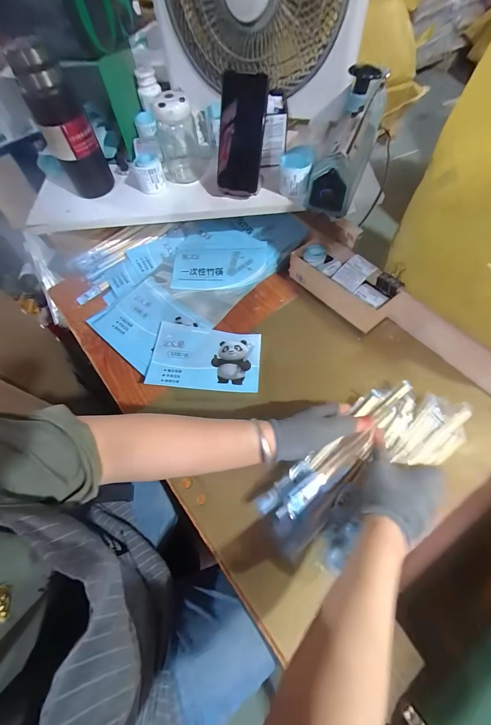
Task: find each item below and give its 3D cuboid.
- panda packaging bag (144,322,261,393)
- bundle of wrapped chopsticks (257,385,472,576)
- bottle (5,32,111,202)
[{"bbox_3d":[-0.074,-0.011,0.535,0.197,0.010,0.127,4,63,5],"label":"panda packaging bag"},{"bbox_3d":[0.171,0.145,0.416,0.315,0.045,0.142,-33,66,-8],"label":"bundle of wrapped chopsticks"},{"bbox_3d":[-0.314,-0.407,0.518,0.081,0.215,0.072,-23,64,-9],"label":"bottle"}]

